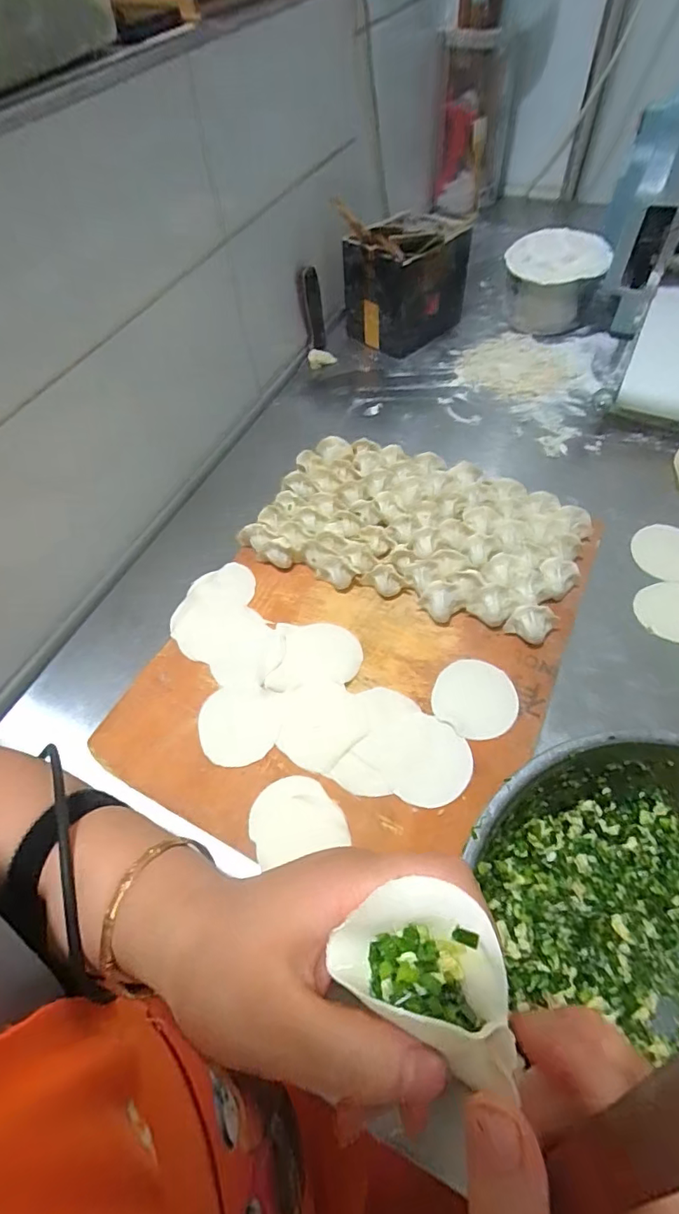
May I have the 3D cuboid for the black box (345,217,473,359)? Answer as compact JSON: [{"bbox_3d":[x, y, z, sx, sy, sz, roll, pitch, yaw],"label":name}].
[{"bbox_3d":[0.101,-0.488,0.758,0.162,0.159,0.104,-33,60,-17],"label":"black box"}]

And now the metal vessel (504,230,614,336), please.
[{"bbox_3d":[0.329,-0.504,0.782,0.137,0.096,0.121,14,58,14],"label":"metal vessel"}]

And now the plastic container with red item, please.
[{"bbox_3d":[0.245,-0.896,0.950,0.112,0.254,0.103,10,57,11],"label":"plastic container with red item"}]

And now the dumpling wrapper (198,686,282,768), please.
[{"bbox_3d":[-0.092,0.108,0.462,0.075,0.004,0.074,-5,56,1],"label":"dumpling wrapper"}]

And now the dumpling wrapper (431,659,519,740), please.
[{"bbox_3d":[0.125,0.083,0.462,0.075,0.004,0.073,-2,56,3],"label":"dumpling wrapper"}]

